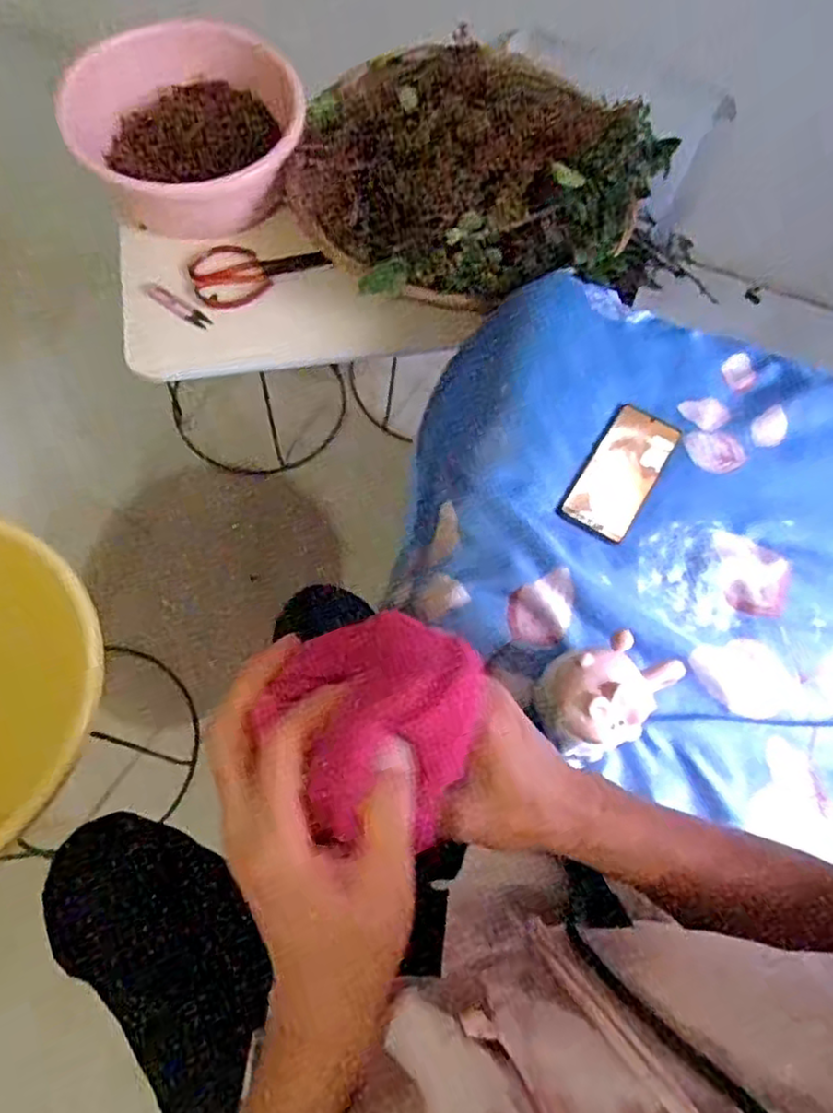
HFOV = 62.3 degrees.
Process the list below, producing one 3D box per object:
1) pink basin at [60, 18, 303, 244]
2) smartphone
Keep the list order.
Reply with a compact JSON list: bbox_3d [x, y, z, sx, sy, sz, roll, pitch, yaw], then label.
[{"bbox_3d":[-0.316,-0.591,0.976,0.285,0.142,0.284,1,71,-2],"label":"pink basin"},{"bbox_3d":[0.225,-0.095,0.759,0.077,0.012,0.163,32,71,7],"label":"smartphone"}]

